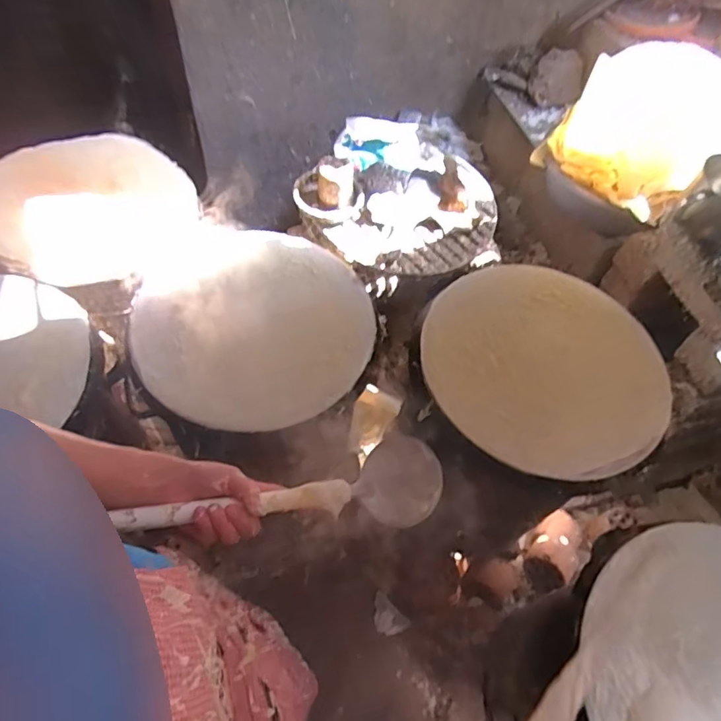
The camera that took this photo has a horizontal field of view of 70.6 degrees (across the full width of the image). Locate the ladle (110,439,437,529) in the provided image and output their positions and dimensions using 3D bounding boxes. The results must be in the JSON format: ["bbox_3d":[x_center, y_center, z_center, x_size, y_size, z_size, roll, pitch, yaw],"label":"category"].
[{"bbox_3d":[-0.074,0.144,0.523,0.317,0.060,0.087,-6,58,-15],"label":"ladle"}]

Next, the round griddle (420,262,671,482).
[{"bbox_3d":[0.289,-0.003,0.793,0.367,0.029,0.365,2,57,-4],"label":"round griddle"}]

